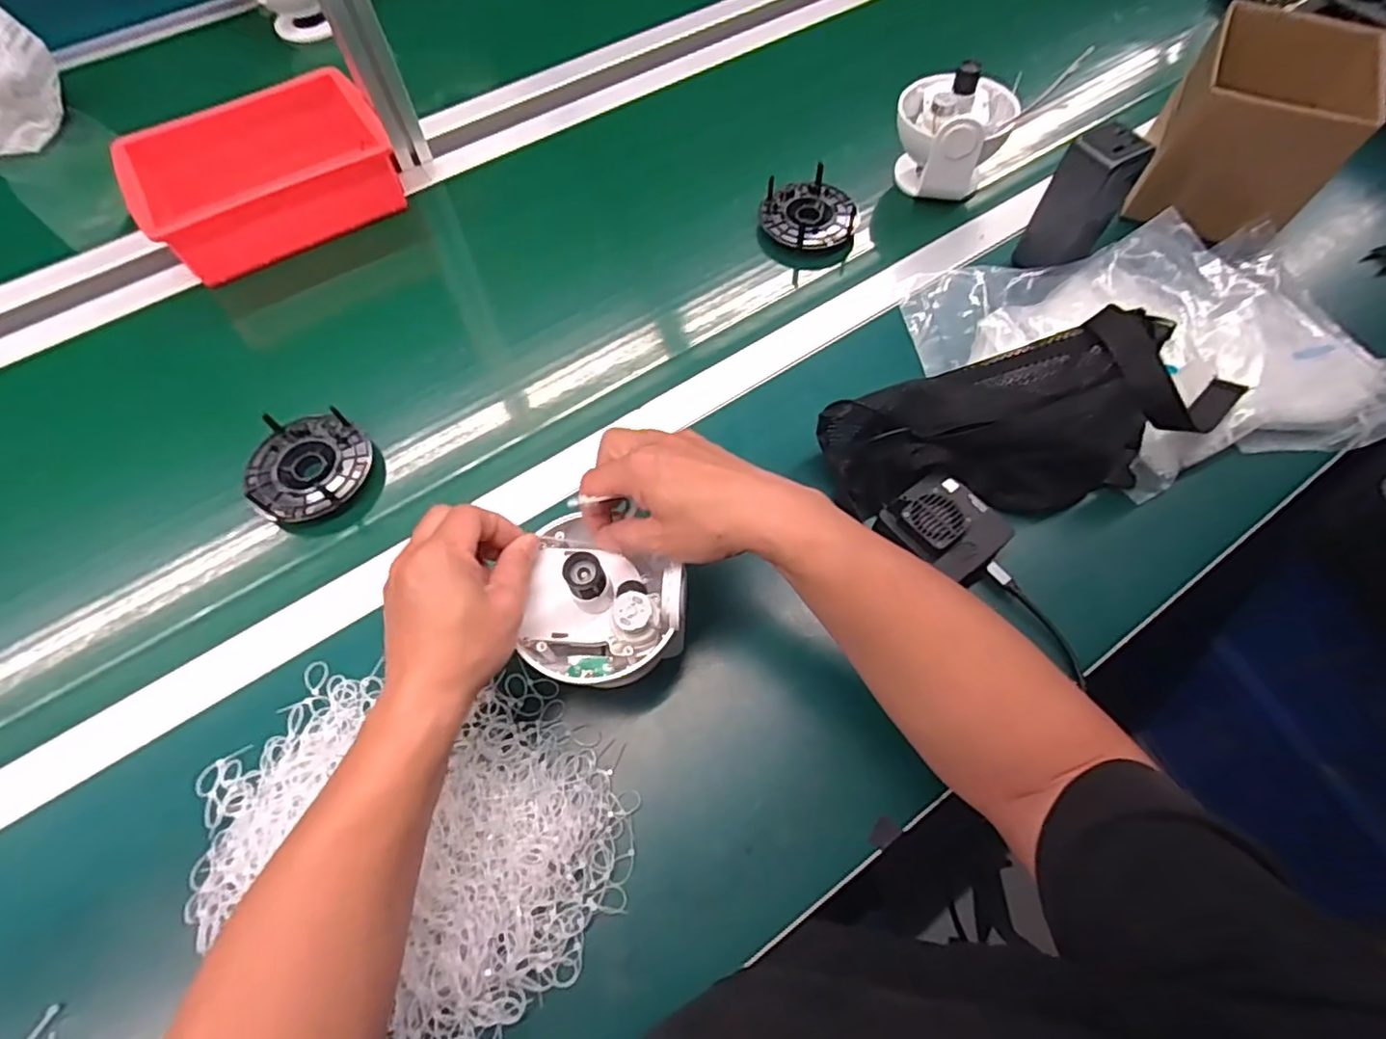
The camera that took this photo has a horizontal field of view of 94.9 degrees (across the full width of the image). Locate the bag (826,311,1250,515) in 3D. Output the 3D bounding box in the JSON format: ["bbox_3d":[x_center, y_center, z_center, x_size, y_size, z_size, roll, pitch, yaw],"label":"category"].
[{"bbox_3d":[0.268,-0.076,0.496,0.316,0.099,0.115,-15,65,-6],"label":"bag"}]

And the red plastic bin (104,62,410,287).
[{"bbox_3d":[-0.447,-0.365,0.671,0.243,0.073,0.166,-30,67,-12],"label":"red plastic bin"}]

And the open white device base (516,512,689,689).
[{"bbox_3d":[-0.055,0.047,0.409,0.102,0.059,0.109,-1,64,1],"label":"open white device base"}]

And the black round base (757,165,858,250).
[{"bbox_3d":[0.119,-0.316,0.665,0.091,0.038,0.091,-1,64,1],"label":"black round base"}]

